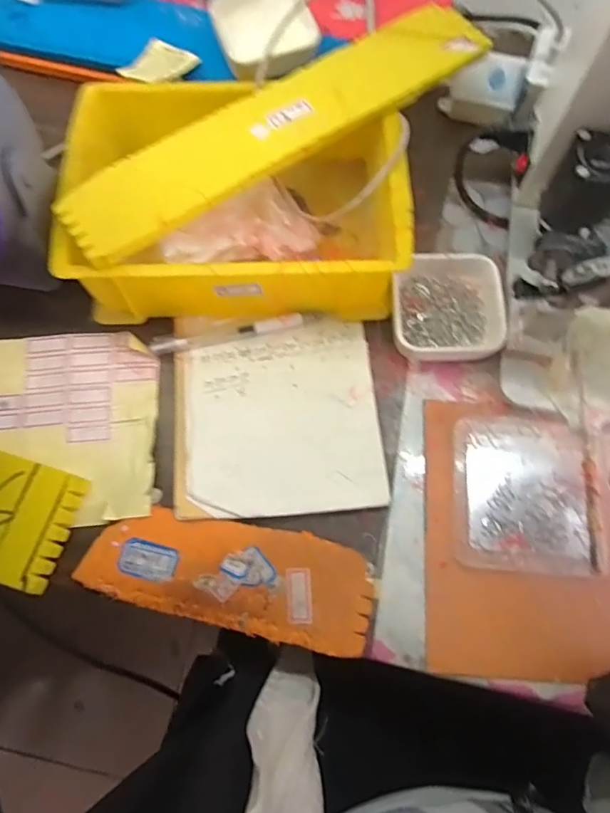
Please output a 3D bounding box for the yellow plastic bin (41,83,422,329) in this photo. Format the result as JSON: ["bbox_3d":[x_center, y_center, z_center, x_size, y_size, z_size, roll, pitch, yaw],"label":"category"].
[{"bbox_3d":[-0.049,-0.157,0.415,0.242,0.079,0.168,-1,71,-1],"label":"yellow plastic bin"}]

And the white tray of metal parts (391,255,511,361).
[{"bbox_3d":[0.109,-0.075,0.417,0.083,0.032,0.081,1,71,-1],"label":"white tray of metal parts"}]

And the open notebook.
[{"bbox_3d":[-0.022,0.001,0.398,0.149,0.012,0.152,-5,71,-3],"label":"open notebook"}]

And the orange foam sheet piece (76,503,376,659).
[{"bbox_3d":[-0.051,0.110,0.360,0.190,0.008,0.068,12,71,3],"label":"orange foam sheet piece"}]

